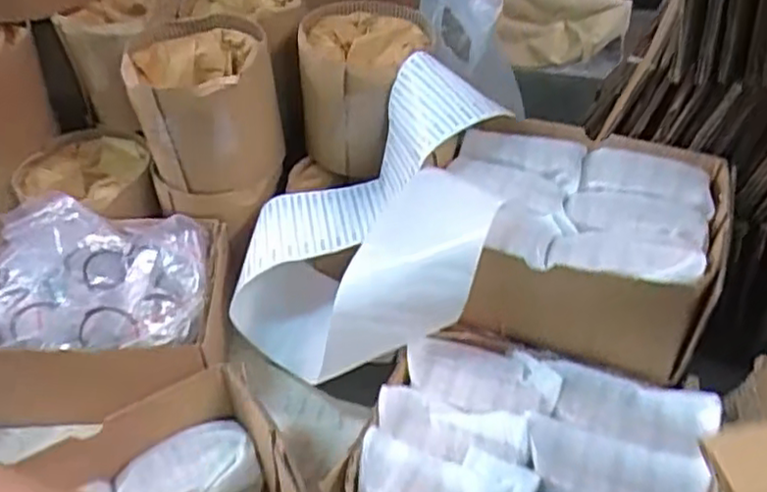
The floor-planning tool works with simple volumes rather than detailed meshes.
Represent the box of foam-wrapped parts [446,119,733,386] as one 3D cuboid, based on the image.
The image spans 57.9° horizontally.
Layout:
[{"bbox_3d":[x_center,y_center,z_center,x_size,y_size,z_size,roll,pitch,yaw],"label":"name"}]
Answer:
[{"bbox_3d":[0.143,-0.006,0.517,0.195,0.092,0.168,10,44,11],"label":"box of foam-wrapped parts"}]

